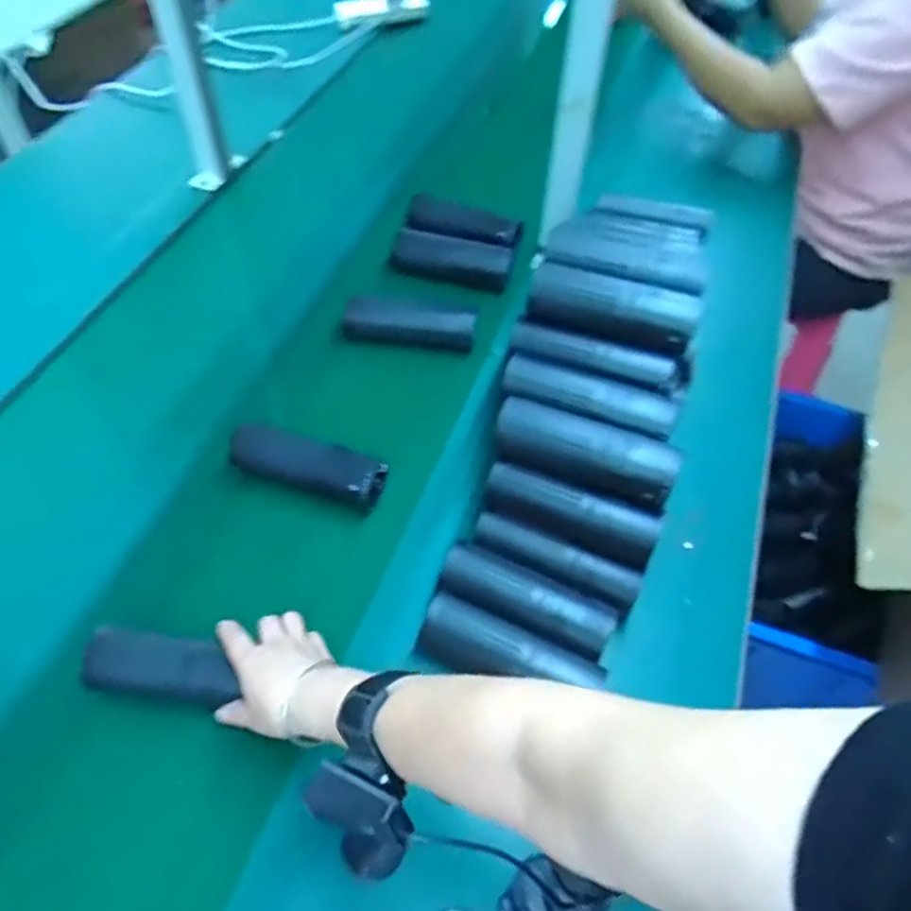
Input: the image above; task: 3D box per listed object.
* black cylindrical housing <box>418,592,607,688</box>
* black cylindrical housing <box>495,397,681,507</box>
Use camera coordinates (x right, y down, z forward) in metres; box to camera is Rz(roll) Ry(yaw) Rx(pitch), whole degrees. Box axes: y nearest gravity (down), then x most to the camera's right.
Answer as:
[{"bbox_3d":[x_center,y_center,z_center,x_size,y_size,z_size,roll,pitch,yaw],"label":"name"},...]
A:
[{"bbox_3d":[0.045,0.177,0.620,0.160,0.049,0.054,22,55,12],"label":"black cylindrical housing"},{"bbox_3d":[0.115,-0.007,0.633,0.162,0.042,0.052,21,55,12],"label":"black cylindrical housing"}]

